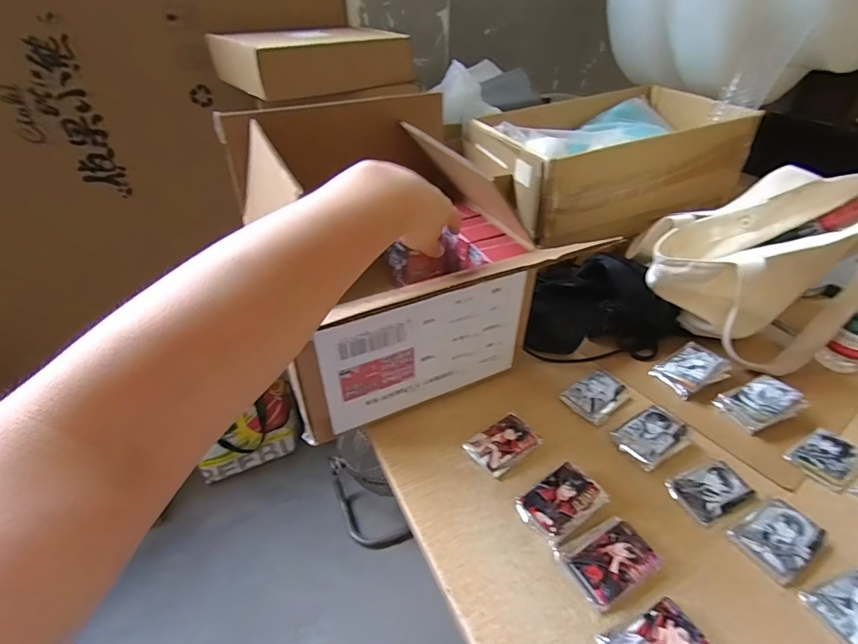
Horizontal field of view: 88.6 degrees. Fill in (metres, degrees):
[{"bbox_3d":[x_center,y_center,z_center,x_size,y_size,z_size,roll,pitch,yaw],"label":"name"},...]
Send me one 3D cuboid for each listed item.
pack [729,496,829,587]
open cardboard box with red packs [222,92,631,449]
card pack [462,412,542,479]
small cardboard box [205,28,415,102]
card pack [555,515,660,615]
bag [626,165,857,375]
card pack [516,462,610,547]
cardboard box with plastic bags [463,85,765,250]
[{"bbox_3d":[0.384,0.233,0.482,0.083,0.013,0.061,-21,43,-26],"label":"pack"},{"bbox_3d":[-0.063,-0.097,0.632,0.329,0.336,0.274,-16,41,-20],"label":"open cardboard box with red packs"},{"bbox_3d":[0.097,0.162,0.581,0.086,0.021,0.058,-24,44,-29],"label":"card pack"},{"bbox_3d":[-0.217,-0.503,0.845,0.319,0.081,0.179,-26,45,-31],"label":"small cardboard box"},{"bbox_3d":[0.191,0.254,0.468,0.088,0.021,0.065,-17,41,-21],"label":"card pack"},{"bbox_3d":[0.498,-0.079,0.681,0.324,0.258,0.199,-3,38,-5],"label":"bag"},{"bbox_3d":[0.155,0.211,0.515,0.084,0.029,0.062,-23,43,-27],"label":"card pack"},{"bbox_3d":[0.364,-0.340,0.925,0.520,0.182,0.304,-12,40,-16],"label":"cardboard box with plastic bags"}]

